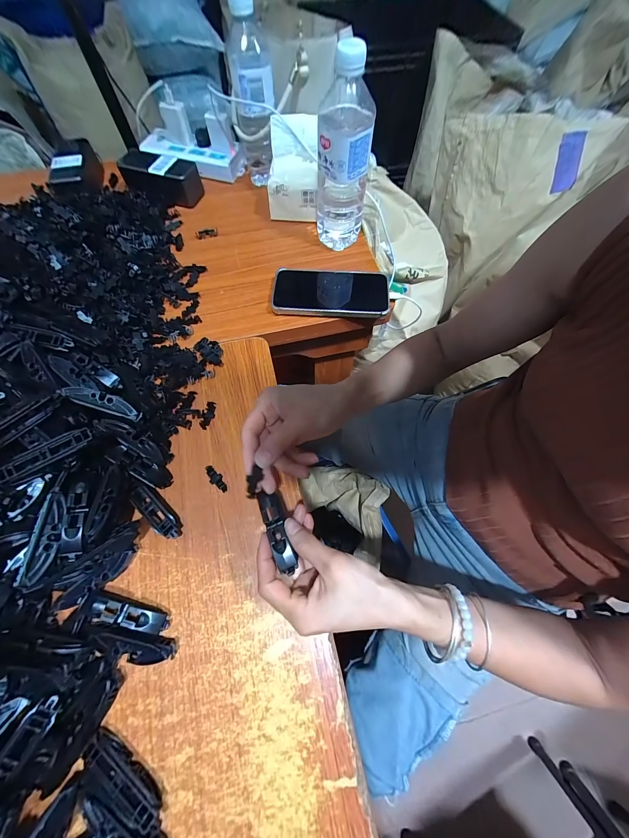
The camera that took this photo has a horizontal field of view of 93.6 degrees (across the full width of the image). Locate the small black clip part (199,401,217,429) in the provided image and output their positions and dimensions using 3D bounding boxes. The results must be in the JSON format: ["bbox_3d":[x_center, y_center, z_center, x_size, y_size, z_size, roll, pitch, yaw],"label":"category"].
[{"bbox_3d":[-0.131,-0.005,0.361,0.015,0.005,0.035,7,66,3],"label":"small black clip part"}]

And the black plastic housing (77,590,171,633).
[{"bbox_3d":[-0.172,0.177,0.271,0.076,0.027,0.020,20,67,-7],"label":"black plastic housing"}]

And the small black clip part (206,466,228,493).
[{"bbox_3d":[-0.111,0.067,0.331,0.013,0.004,0.035,-40,72,-16],"label":"small black clip part"}]

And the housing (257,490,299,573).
[{"bbox_3d":[-0.032,0.093,0.253,0.018,0.008,0.069,-19,61,-8],"label":"housing"}]

